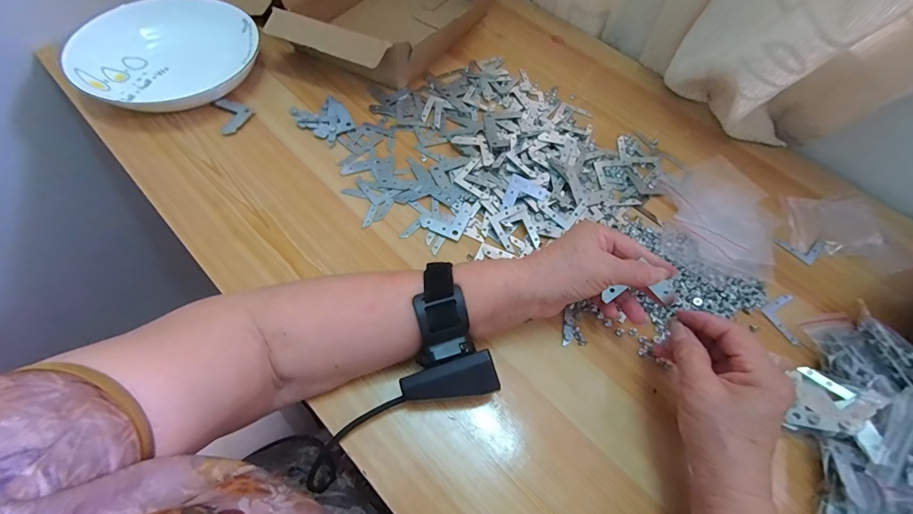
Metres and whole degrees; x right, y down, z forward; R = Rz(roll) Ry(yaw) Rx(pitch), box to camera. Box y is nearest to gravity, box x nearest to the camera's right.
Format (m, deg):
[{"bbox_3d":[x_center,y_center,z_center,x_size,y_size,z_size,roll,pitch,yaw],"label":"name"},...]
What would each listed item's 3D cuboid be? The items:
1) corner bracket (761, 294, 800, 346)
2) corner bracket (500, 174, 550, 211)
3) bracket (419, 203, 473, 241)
[{"bbox_3d":[0.318,0.058,0.367,0.034,0.009,0.040,-27,66,-19],"label":"corner bracket"},{"bbox_3d":[0.072,-0.060,0.399,0.043,0.005,0.041,24,79,-6],"label":"corner bracket"},{"bbox_3d":[-0.010,-0.042,0.393,0.045,0.004,0.045,23,61,8],"label":"bracket"}]

